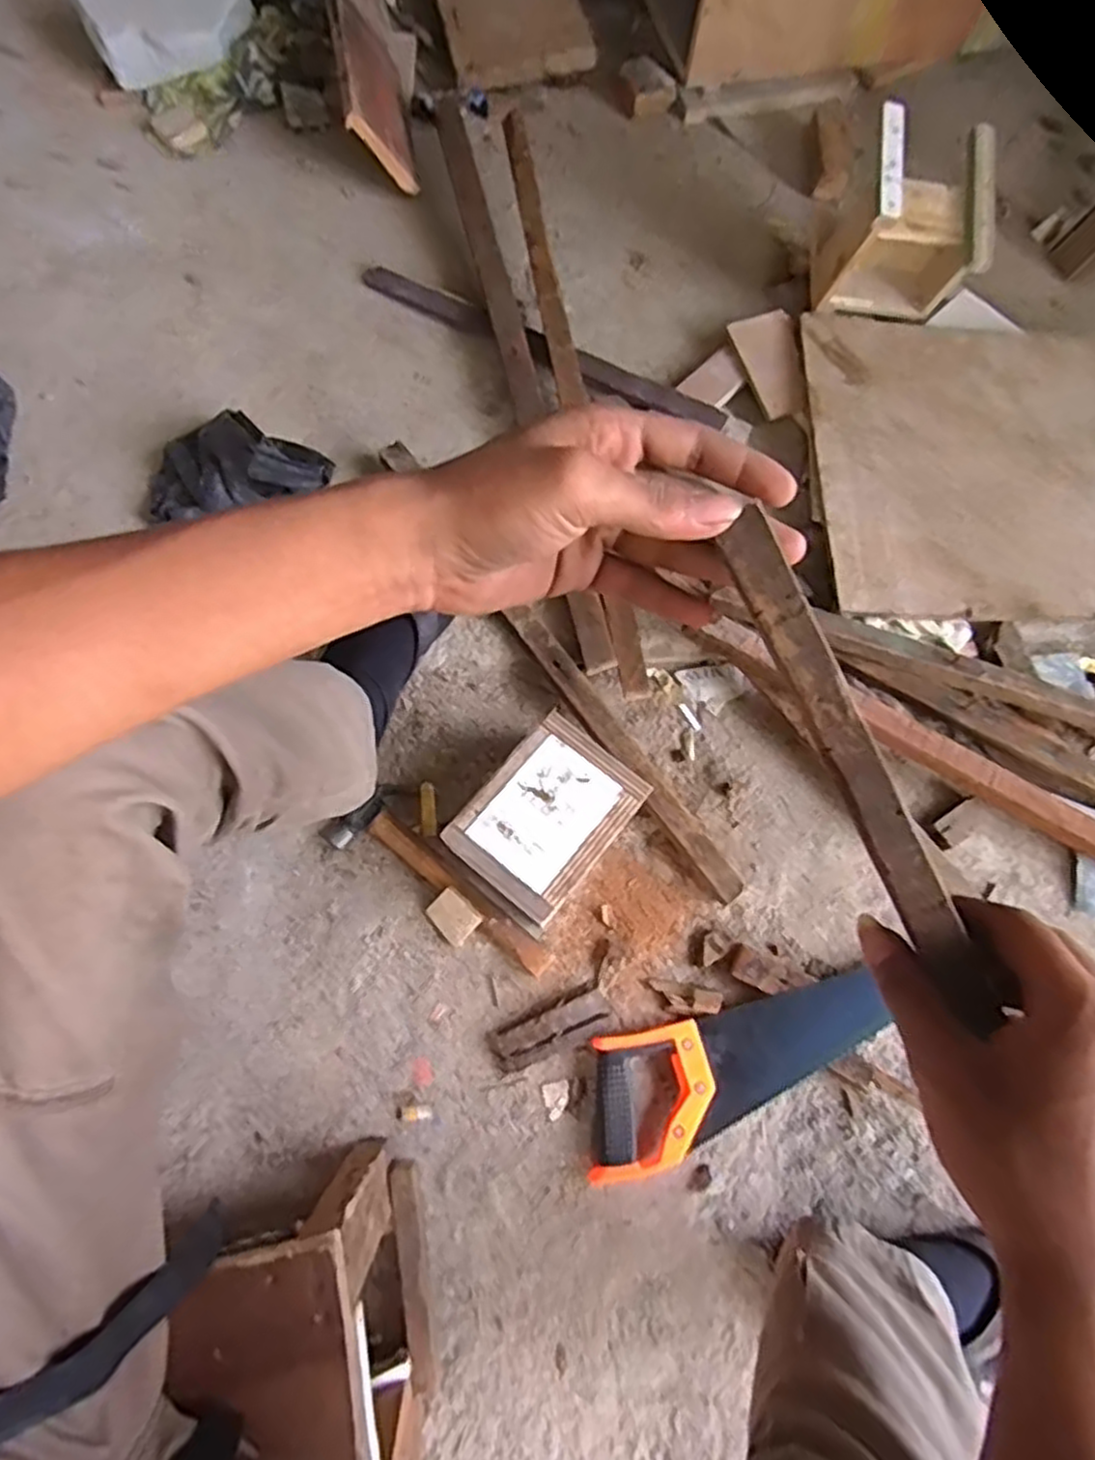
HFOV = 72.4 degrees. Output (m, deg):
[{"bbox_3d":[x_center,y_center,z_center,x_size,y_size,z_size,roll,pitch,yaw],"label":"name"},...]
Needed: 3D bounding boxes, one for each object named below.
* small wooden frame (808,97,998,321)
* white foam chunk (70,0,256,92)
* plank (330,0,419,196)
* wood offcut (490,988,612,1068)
[{"bbox_3d":[0.402,-0.562,0.841,0.160,0.150,0.133,11,73,0],"label":"small wooden frame"},{"bbox_3d":[-0.479,-0.901,0.942,0.205,0.074,0.097,-19,75,-9],"label":"white foam chunk"},{"bbox_3d":[-0.257,-1.014,0.969,0.020,0.123,0.695,-18,74,28],"label":"plank"},{"bbox_3d":[0.005,0.284,0.714,0.111,0.018,0.032,-23,77,-7],"label":"wood offcut"}]

